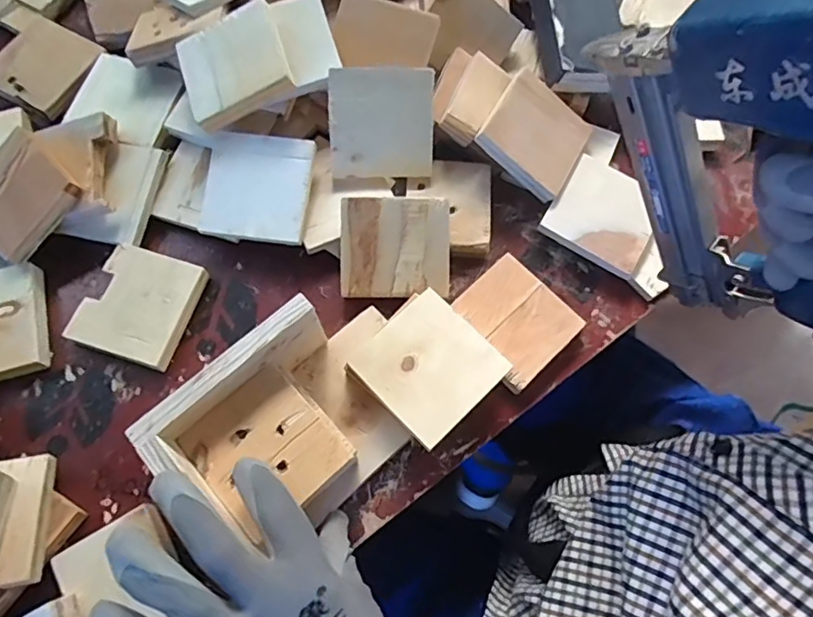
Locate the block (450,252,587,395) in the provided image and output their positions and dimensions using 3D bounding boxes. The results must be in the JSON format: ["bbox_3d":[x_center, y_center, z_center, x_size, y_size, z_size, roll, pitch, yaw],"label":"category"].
[{"bbox_3d":[0.090,0.011,0.469,0.082,0.019,0.089,-40,74,-15],"label":"block"}]

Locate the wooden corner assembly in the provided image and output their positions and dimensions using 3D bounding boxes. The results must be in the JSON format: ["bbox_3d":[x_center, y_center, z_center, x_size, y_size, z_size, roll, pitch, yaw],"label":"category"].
[{"bbox_3d":[-0.089,0.084,0.389,0.138,0.076,0.112,-41,77,-14],"label":"wooden corner assembly"}]

